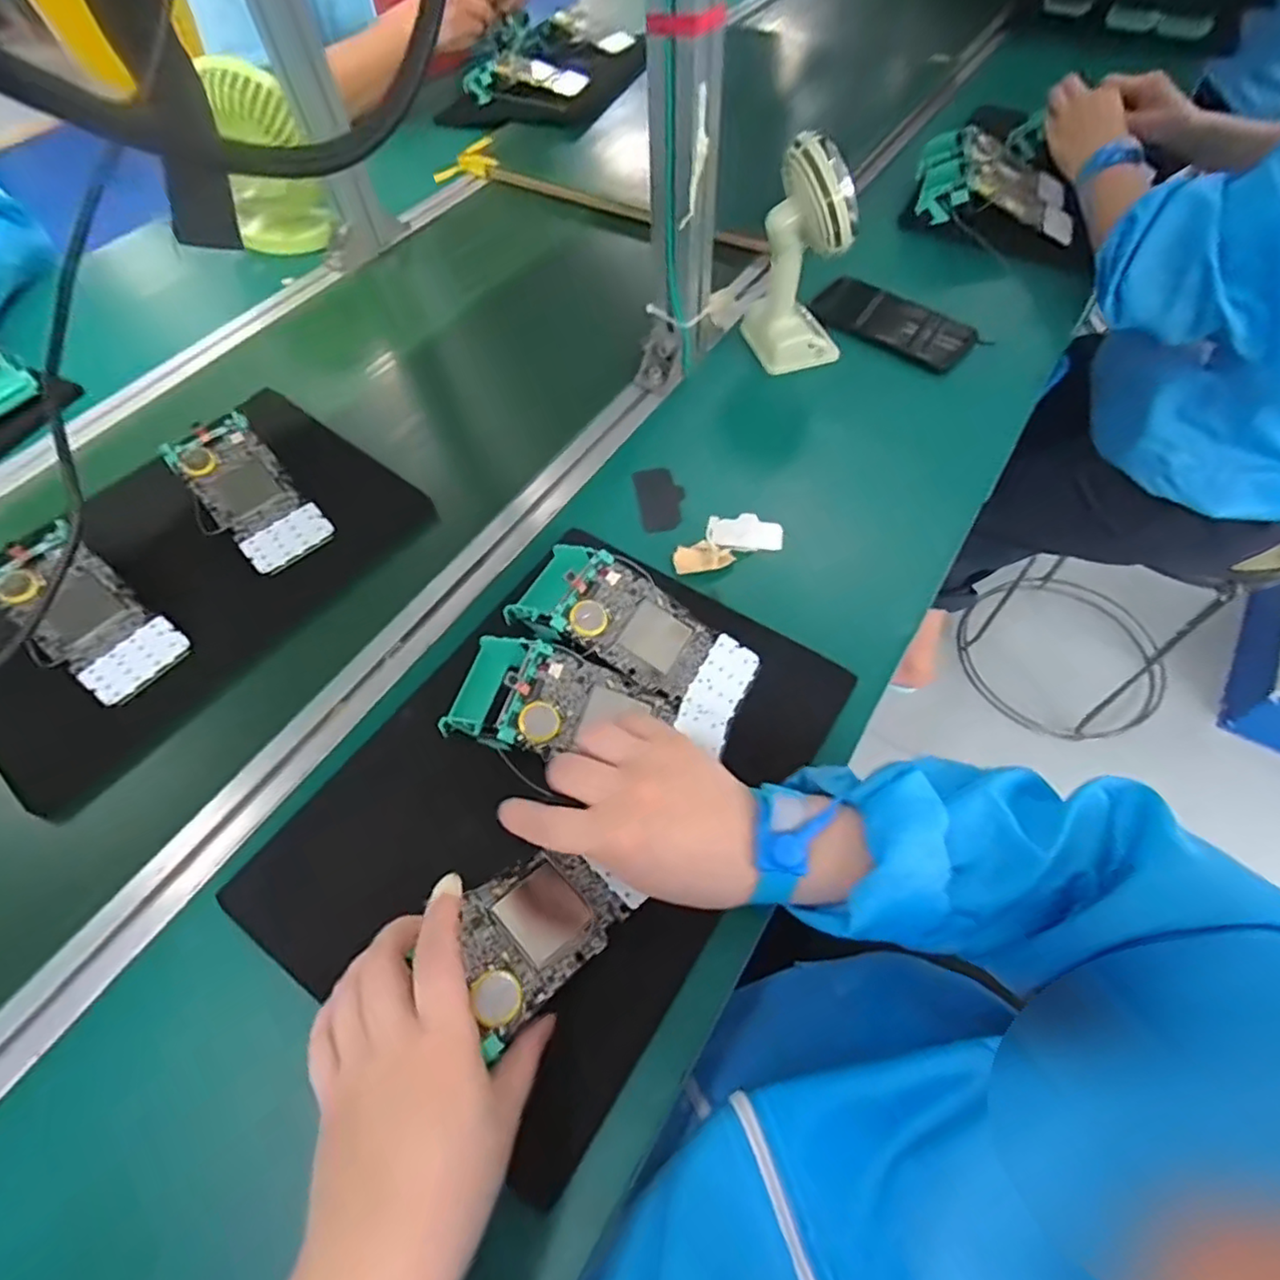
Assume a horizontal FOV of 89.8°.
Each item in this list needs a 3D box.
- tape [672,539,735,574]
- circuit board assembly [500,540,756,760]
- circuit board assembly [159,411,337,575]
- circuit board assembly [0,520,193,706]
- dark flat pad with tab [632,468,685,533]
[{"bbox_3d":[0.052,-0.068,0.517,0.048,0.007,0.024,-3,57,0],"label":"tape"},{"bbox_3d":[-0.002,-0.001,0.451,0.167,0.030,0.078,33,63,3],"label":"circuit board assembly"},{"bbox_3d":[-0.329,-0.121,0.538,0.077,0.014,0.145,-39,84,-21],"label":"circuit board assembly"},{"bbox_3d":[-0.415,-0.017,0.479,0.143,0.019,0.073,41,65,2],"label":"circuit board assembly"},{"bbox_3d":[0.018,-0.124,0.563,0.040,0.011,0.068,-10,58,-5],"label":"dark flat pad with tab"}]

